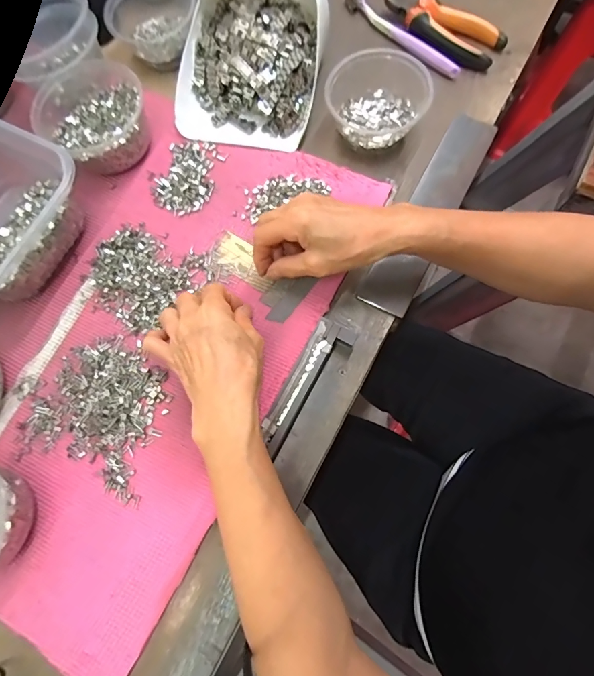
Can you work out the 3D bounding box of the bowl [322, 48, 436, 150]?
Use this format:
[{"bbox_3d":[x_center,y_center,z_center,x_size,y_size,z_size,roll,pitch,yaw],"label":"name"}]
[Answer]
[{"bbox_3d":[0.084,-0.260,0.411,0.106,0.048,0.105,-1,74,4],"label":"bowl"}]

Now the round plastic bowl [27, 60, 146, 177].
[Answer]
[{"bbox_3d":[-0.226,-0.246,0.423,0.122,0.045,0.142,-28,75,-4],"label":"round plastic bowl"}]

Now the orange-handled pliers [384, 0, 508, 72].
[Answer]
[{"bbox_3d":[0.169,-0.368,0.453,0.150,0.018,0.066,29,78,12],"label":"orange-handled pliers"}]

